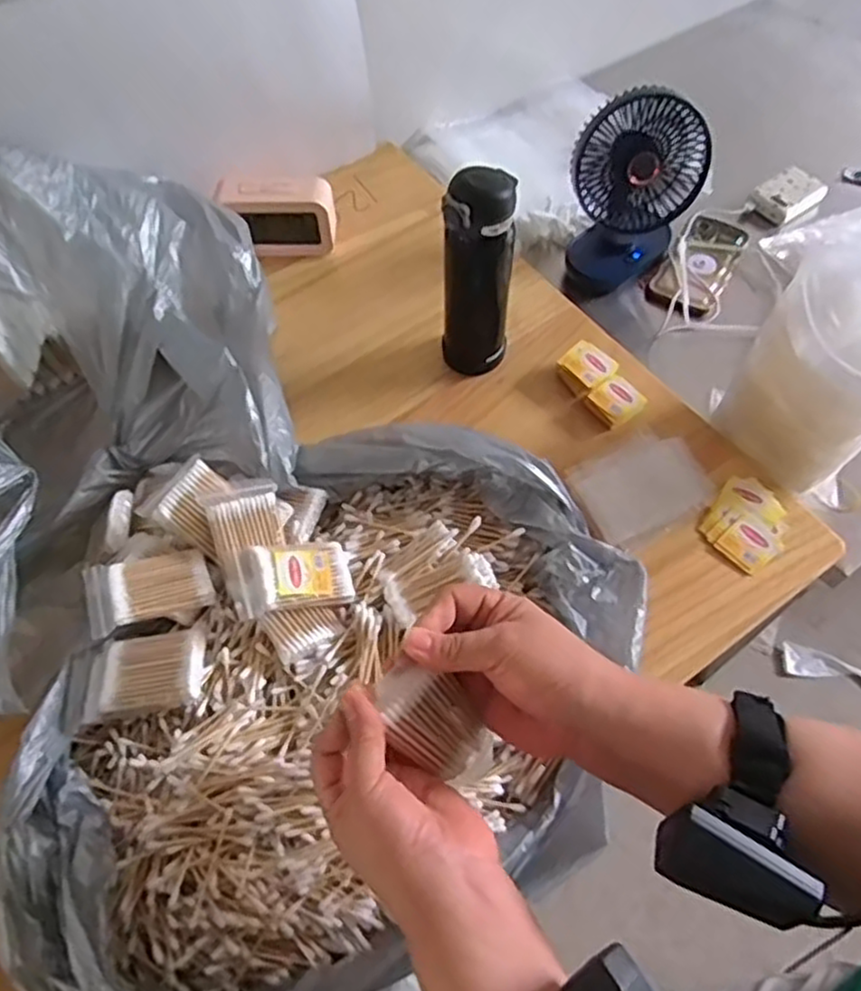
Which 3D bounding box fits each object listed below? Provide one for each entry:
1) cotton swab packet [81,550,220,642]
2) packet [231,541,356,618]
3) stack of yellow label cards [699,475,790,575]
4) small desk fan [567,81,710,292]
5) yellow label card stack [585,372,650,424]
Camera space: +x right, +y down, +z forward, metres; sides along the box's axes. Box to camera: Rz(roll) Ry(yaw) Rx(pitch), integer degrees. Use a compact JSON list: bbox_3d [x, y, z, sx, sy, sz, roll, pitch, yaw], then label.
[{"bbox_3d":[-0.219,0.069,0.556,0.089,0.022,0.061,-22,61,-10],"label":"cotton swab packet"},{"bbox_3d":[-0.106,0.061,0.563,0.089,0.017,0.058,-7,54,-24],"label":"packet"},{"bbox_3d":[0.295,0.025,0.669,0.068,0.006,0.086,34,66,21],"label":"stack of yellow label cards"},{"bbox_3d":[0.232,-0.357,0.844,0.155,0.194,0.098,-28,62,-14],"label":"small desk fan"},{"bbox_3d":[0.192,-0.098,0.733,0.049,0.013,0.046,-38,64,-18],"label":"yellow label card stack"}]

